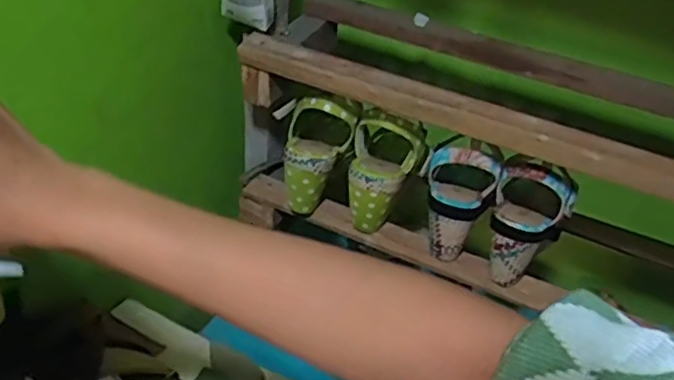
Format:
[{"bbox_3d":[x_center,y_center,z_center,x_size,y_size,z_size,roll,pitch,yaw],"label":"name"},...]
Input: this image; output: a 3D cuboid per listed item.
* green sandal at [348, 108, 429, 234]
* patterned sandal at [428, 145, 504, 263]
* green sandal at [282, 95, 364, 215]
[{"bbox_3d":[0.057,-0.020,0.750,0.082,0.145,0.078,10,37,4],"label":"green sandal"},{"bbox_3d":[0.131,0.015,0.723,0.080,0.133,0.059,16,38,12],"label":"patterned sandal"},{"bbox_3d":[-0.036,-0.043,0.761,0.077,0.149,0.055,28,14,26],"label":"green sandal"}]

